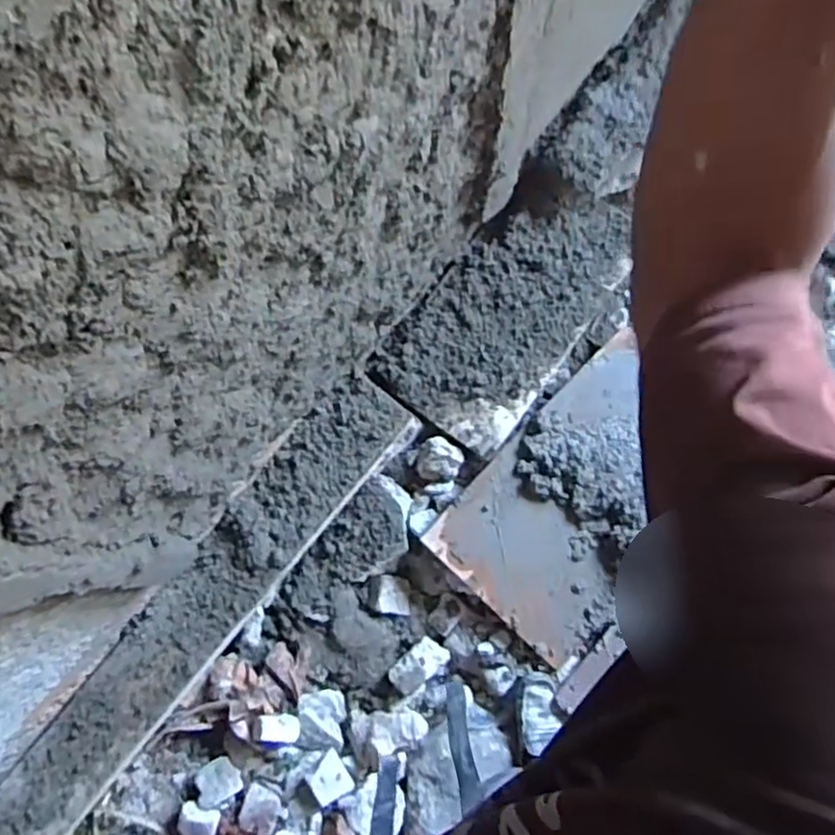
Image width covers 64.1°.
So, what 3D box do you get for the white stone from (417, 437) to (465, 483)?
[{"bbox_3d":[0.045,0.091,1.425,0.094,0.045,0.095,0,81,3],"label":"white stone"}]

